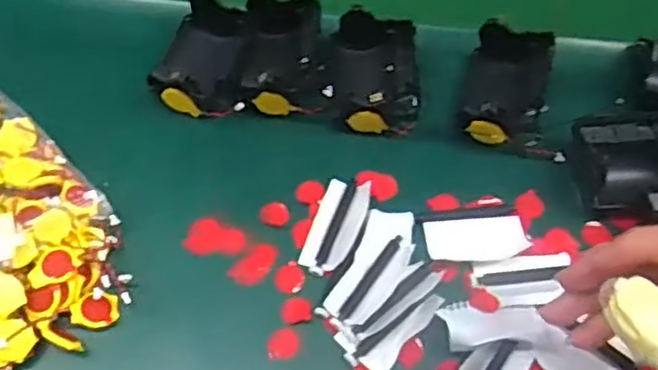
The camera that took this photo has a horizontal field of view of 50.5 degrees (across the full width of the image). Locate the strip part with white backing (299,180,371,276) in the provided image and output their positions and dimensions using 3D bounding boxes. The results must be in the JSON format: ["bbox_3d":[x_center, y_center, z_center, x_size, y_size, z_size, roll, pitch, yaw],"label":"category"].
[{"bbox_3d":[0.005,0.022,0.395,0.026,0.009,0.060,19,60,8],"label":"strip part with white backing"}]

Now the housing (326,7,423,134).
[{"bbox_3d":[0.026,-0.071,0.435,0.058,0.036,0.074,-5,60,-6],"label":"housing"}]

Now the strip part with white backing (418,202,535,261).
[{"bbox_3d":[0.083,0.028,0.406,0.058,0.012,0.034,-4,59,-5],"label":"strip part with white backing"}]

